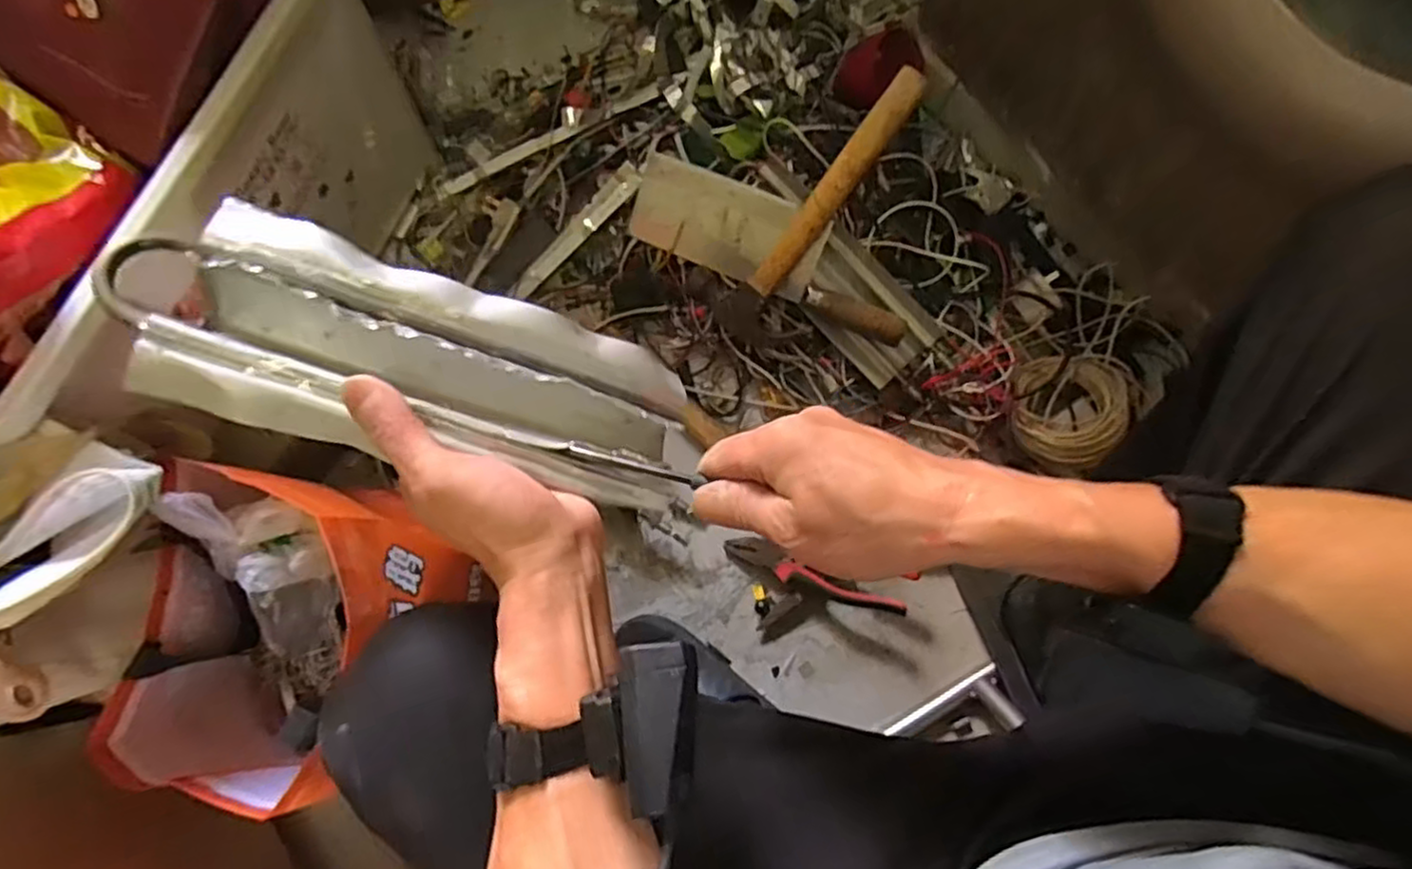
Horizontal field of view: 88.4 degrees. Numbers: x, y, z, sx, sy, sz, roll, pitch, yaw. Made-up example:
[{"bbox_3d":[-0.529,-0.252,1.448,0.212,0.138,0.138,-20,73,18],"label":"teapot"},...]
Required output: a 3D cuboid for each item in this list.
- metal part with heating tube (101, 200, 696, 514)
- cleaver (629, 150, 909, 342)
[{"bbox_3d":[-0.134,-0.033,0.374,0.280,0.023,0.105,20,57,-19],"label":"metal part with heating tube"},{"bbox_3d":[0.074,-0.209,0.777,0.317,0.019,0.106,26,79,7],"label":"cleaver"}]

